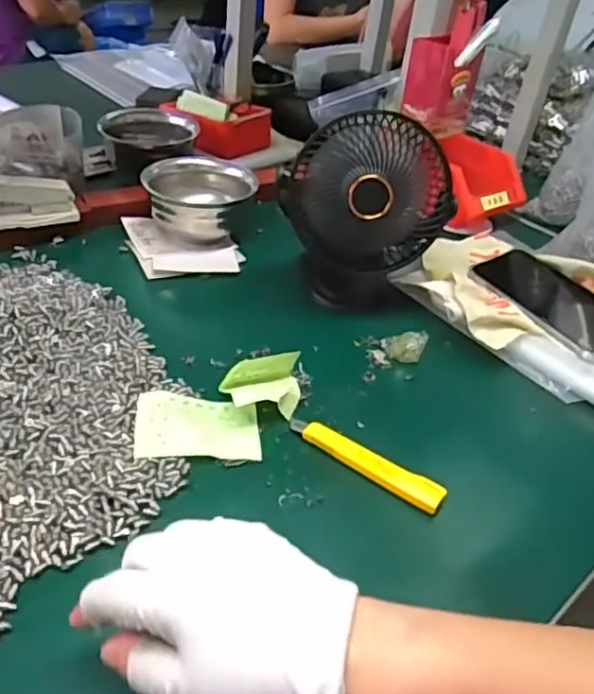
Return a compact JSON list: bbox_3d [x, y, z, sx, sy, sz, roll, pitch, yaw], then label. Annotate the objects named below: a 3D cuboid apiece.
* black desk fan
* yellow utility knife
[{"bbox_3d":[0.059,-0.127,0.610,0.150,0.167,0.084,-2,39,-13],"label":"black desk fan"},{"bbox_3d":[0.049,0.084,0.468,0.125,0.012,0.020,27,41,22],"label":"yellow utility knife"}]

